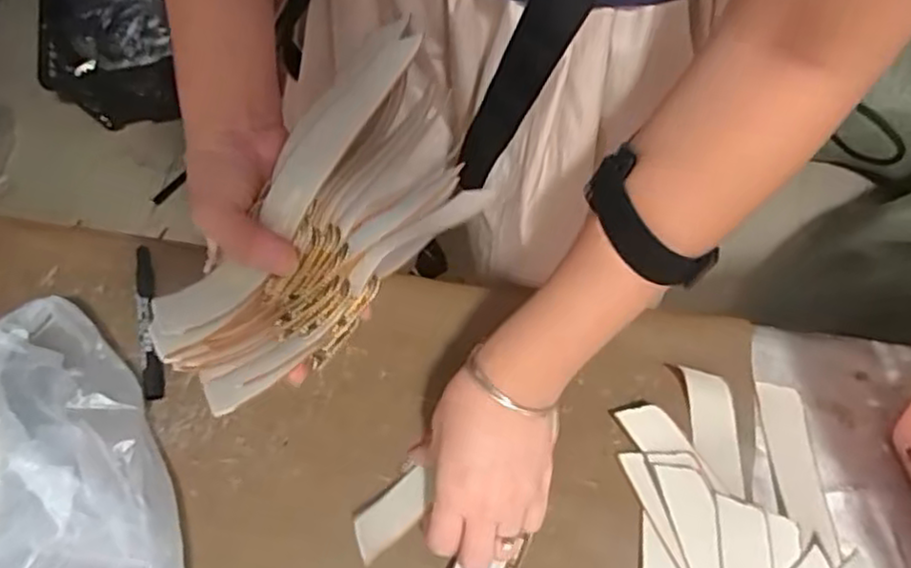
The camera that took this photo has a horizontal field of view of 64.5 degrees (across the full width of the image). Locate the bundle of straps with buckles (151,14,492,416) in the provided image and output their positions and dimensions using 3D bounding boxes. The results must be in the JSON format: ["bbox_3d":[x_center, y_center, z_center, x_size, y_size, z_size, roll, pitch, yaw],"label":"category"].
[{"bbox_3d":[-0.076,-0.029,0.435,0.081,0.110,0.232,28,64,15],"label":"bundle of straps with buckles"}]

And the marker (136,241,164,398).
[{"bbox_3d":[-0.242,0.026,0.566,0.015,0.013,0.136,-15,64,-5],"label":"marker"}]

